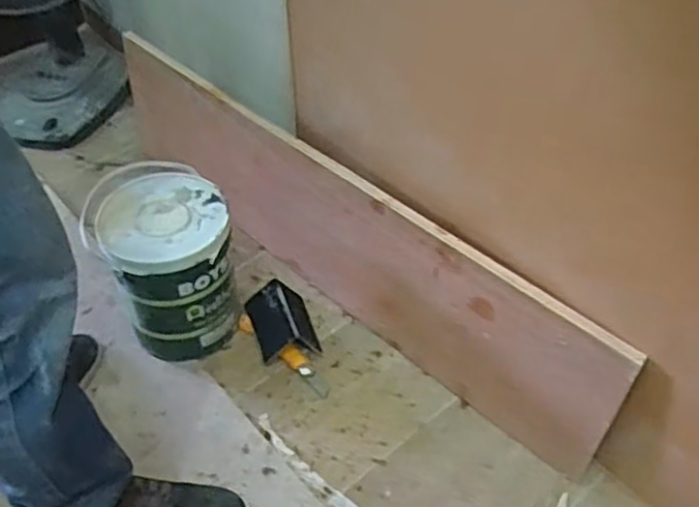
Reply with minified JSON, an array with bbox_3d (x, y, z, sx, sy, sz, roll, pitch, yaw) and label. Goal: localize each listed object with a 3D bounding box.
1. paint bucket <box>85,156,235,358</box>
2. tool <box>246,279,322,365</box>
[{"bbox_3d":[-0.250,0.018,1.004,0.166,0.227,0.172,-1,48,1],"label":"paint bucket"},{"bbox_3d":[-0.099,0.097,1.038,0.089,0.061,0.118,-15,49,-11],"label":"tool"}]

